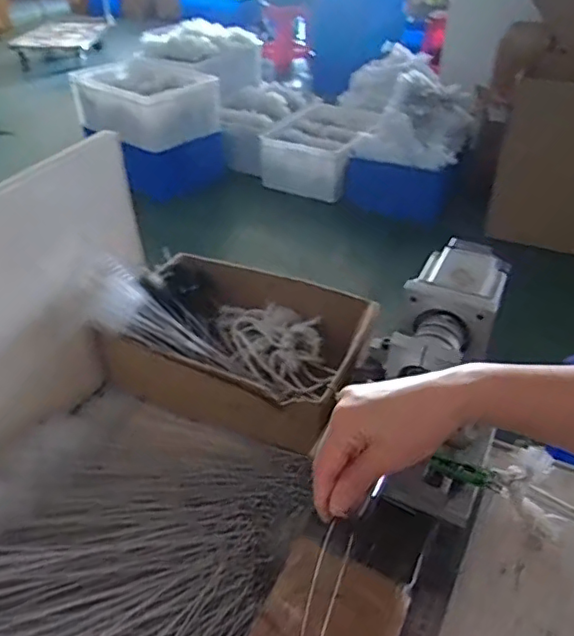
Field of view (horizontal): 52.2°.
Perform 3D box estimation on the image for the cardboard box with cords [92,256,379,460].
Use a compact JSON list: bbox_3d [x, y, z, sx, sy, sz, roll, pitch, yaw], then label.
[{"bbox_3d":[-0.052,0.029,0.703,0.278,0.113,0.189,16,40,19],"label":"cardboard box with cords"}]

